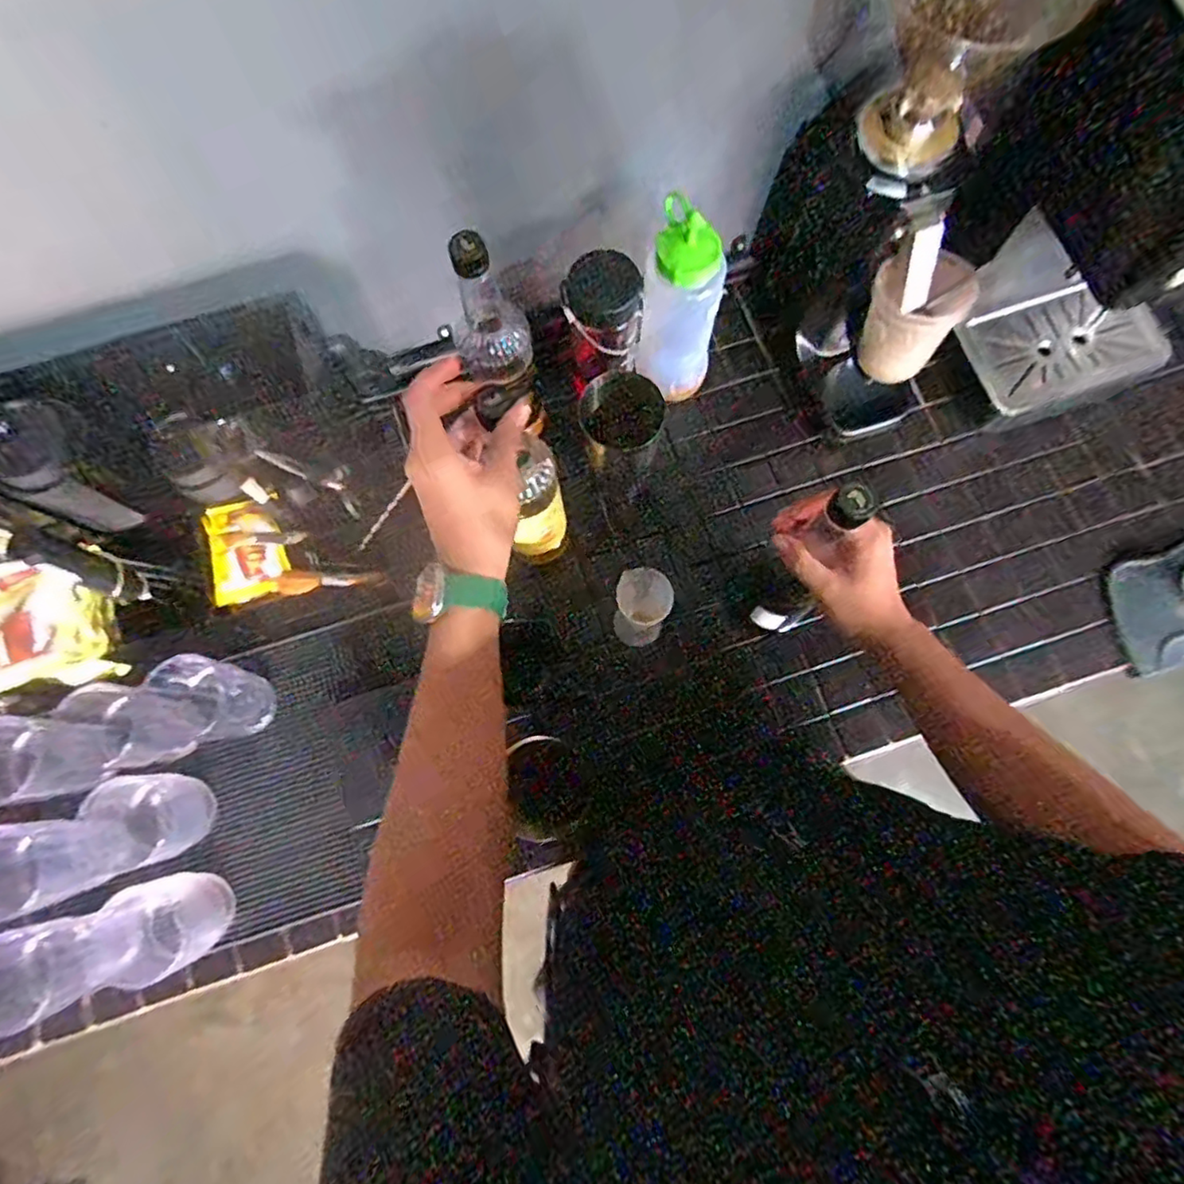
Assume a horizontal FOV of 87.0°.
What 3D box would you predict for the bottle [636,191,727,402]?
[{"bbox_3d":[0.092,-0.295,0.645,0.085,0.214,0.082,13,77,4],"label":"bottle"}]

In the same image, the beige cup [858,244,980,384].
[{"bbox_3d":[0.302,-0.265,0.596,0.082,0.087,0.082,0,76,1],"label":"beige cup"}]

